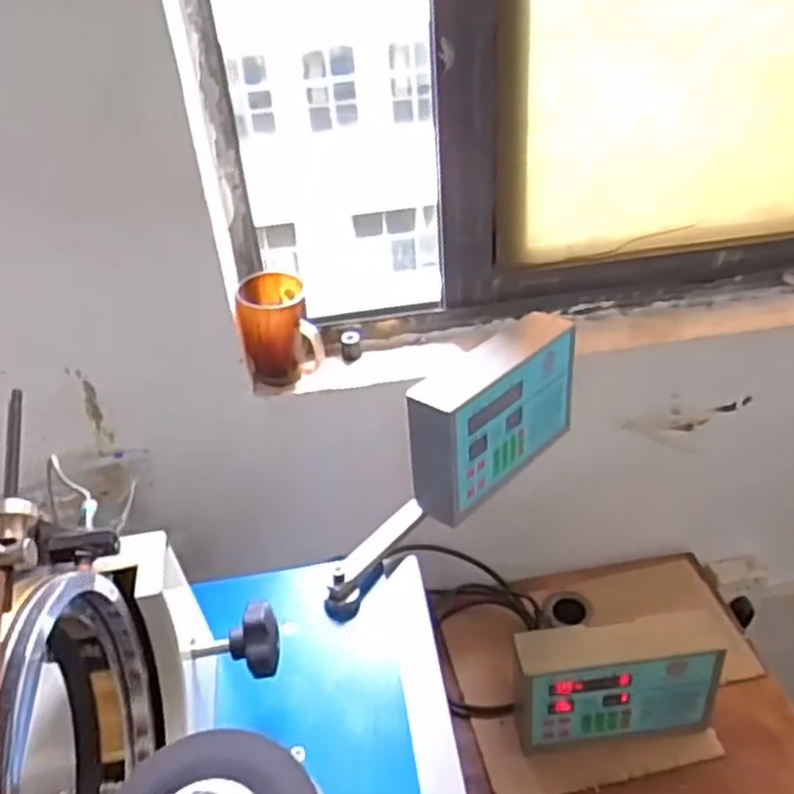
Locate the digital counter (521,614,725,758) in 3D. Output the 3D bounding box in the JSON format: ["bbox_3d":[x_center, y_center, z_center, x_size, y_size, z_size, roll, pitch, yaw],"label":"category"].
[{"bbox_3d":[0.252,0.335,0.879,0.227,0.162,0.065,-7,35,-3],"label":"digital counter"}]

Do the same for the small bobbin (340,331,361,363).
[{"bbox_3d":[-0.057,-0.064,0.937,0.024,0.031,0.026,-7,35,-3],"label":"small bobbin"}]

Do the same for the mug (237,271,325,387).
[{"bbox_3d":[-0.136,-0.072,0.882,0.086,0.121,0.082,-10,36,-7],"label":"mug"}]

